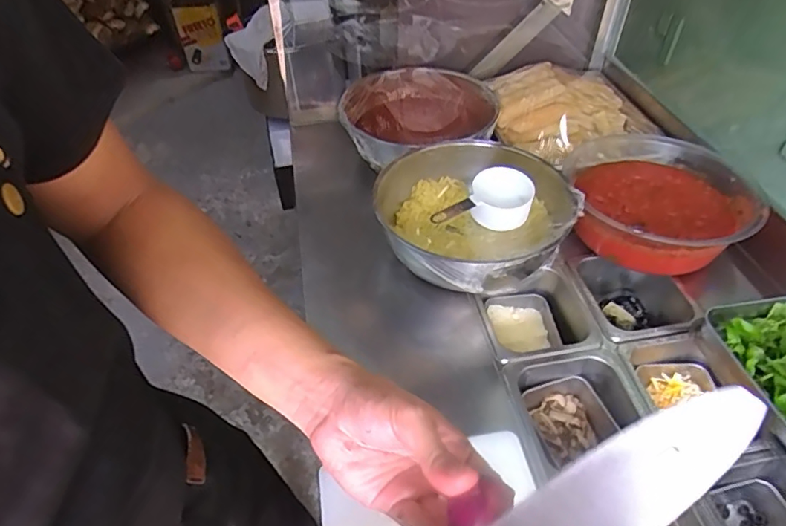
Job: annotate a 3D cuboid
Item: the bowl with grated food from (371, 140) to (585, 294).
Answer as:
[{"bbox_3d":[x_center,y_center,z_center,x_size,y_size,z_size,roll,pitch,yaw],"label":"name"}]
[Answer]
[{"bbox_3d":[0.125,-0.085,0.822,0.289,0.139,0.292,-1,46,1],"label":"bowl with grated food"}]

